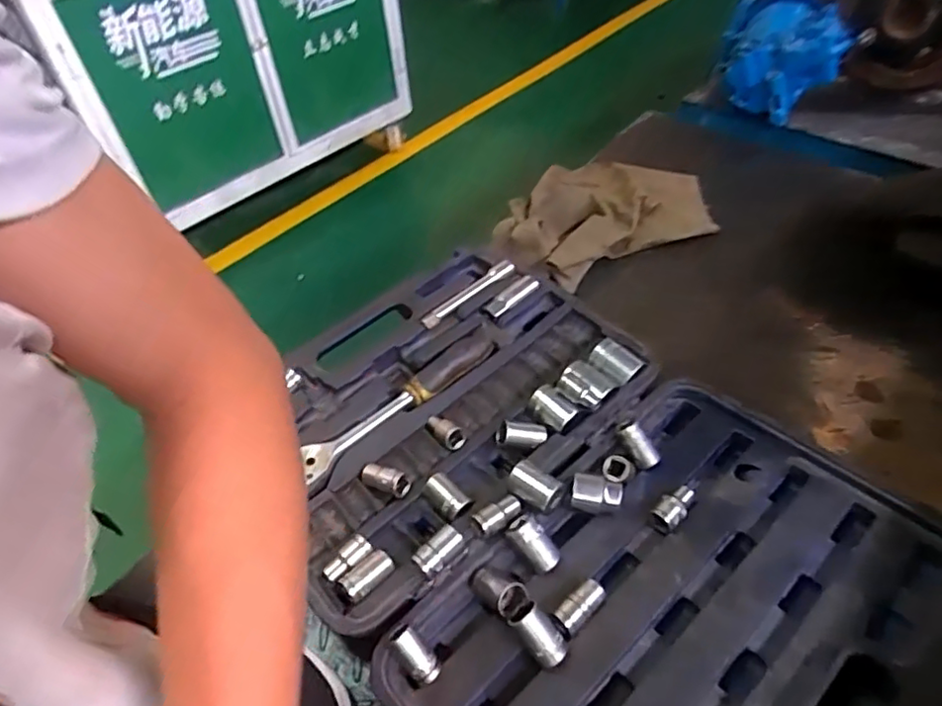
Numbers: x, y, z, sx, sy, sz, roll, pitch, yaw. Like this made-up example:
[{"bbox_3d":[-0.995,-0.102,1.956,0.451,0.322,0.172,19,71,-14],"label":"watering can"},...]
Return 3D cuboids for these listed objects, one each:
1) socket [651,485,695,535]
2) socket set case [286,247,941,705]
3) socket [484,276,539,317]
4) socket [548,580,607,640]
[{"bbox_3d":[0.161,0.123,0.489,0.038,0.019,0.021,-35,54,-24],"label":"socket"},{"bbox_3d":[0.058,0.126,0.510,0.377,0.055,0.546,-37,55,-25],"label":"socket set case"},{"bbox_3d":[0.045,-0.060,0.663,0.062,0.019,0.020,-33,53,-22],"label":"socket"},{"bbox_3d":[0.076,0.182,0.438,0.045,0.018,0.017,-38,55,-25],"label":"socket"}]

